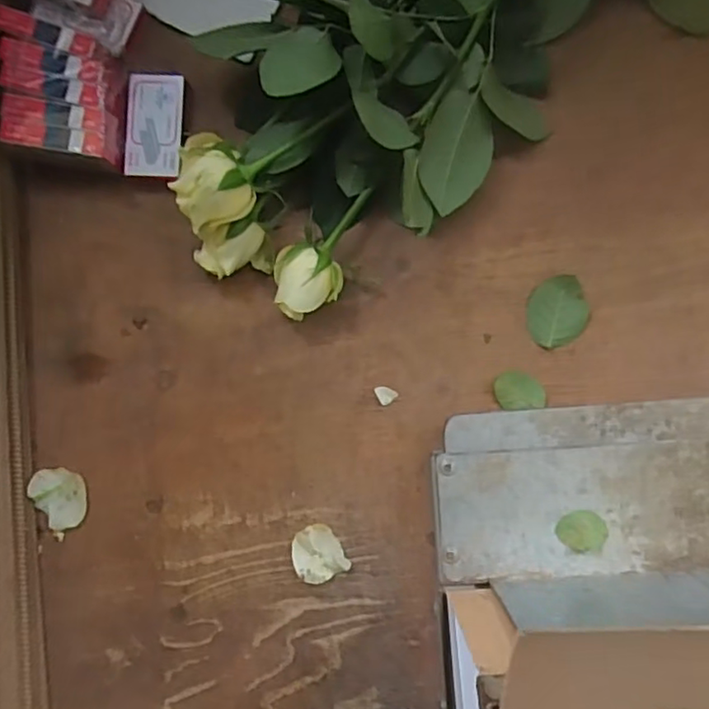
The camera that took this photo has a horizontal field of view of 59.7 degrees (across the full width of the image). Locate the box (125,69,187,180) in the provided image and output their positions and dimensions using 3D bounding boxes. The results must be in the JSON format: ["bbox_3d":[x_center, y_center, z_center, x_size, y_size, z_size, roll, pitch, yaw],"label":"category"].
[{"bbox_3d":[-0.138,-0.159,0.428,0.039,0.013,0.071,3,87,3],"label":"box"}]

